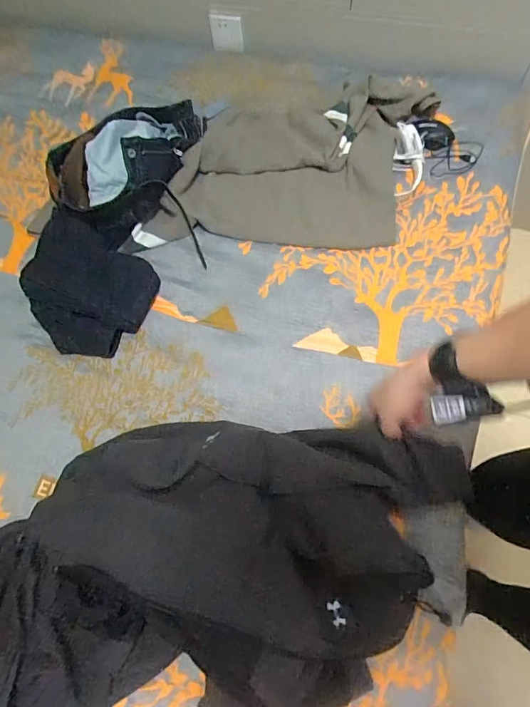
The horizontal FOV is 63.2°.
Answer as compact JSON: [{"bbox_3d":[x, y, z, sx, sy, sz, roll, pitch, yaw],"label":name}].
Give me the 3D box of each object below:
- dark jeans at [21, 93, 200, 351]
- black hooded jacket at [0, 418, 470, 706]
[{"bbox_3d":[-0.333,-0.314,0.933,0.345,0.136,0.639,12,79,9],"label":"dark jeans"},{"bbox_3d":[-0.094,0.294,0.618,0.710,0.101,0.377,-2,65,3],"label":"black hooded jacket"}]

